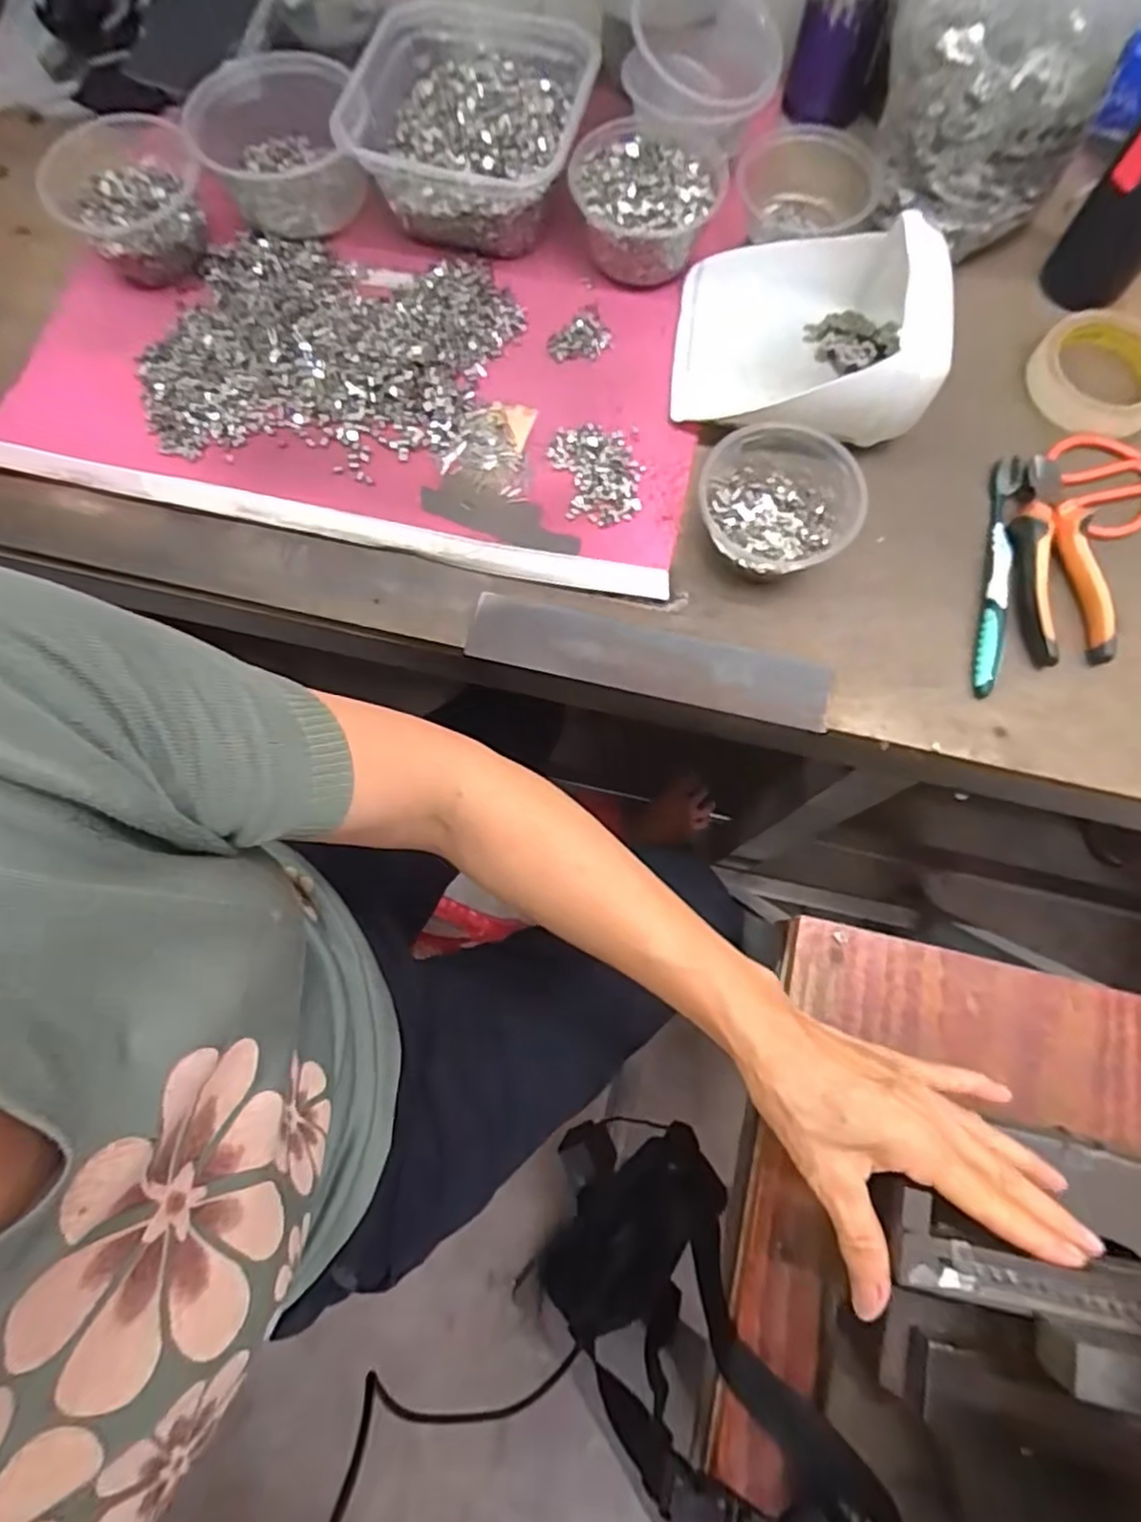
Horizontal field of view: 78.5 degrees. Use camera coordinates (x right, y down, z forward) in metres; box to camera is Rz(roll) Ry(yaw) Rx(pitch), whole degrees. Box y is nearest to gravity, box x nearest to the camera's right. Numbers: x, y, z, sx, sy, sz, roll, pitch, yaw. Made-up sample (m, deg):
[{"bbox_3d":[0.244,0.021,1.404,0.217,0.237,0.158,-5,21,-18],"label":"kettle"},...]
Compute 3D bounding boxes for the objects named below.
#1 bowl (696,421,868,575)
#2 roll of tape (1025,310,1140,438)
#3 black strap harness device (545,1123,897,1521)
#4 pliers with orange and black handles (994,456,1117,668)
[{"bbox_3d":[0.140,-0.176,0.475,0.100,0.052,0.100,0,78,1],"label":"bowl"},{"bbox_3d":[0.397,-0.290,0.520,0.100,0.020,0.096,0,78,1],"label":"roll of tape"},{"bbox_3d":[0.065,0.413,0.549,0.175,0.447,0.134,-19,75,-4],"label":"black strap harness device"},{"bbox_3d":[0.333,-0.140,0.480,0.052,0.016,0.150,-3,78,1],"label":"pliers with orange and black handles"}]

